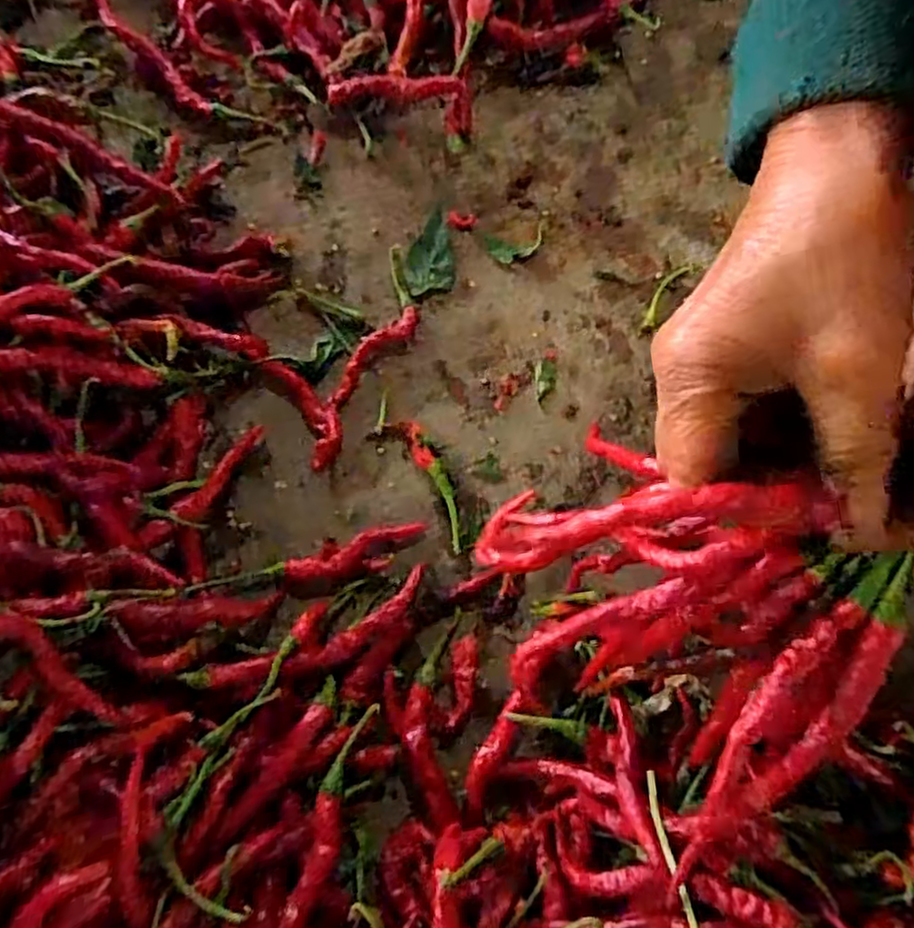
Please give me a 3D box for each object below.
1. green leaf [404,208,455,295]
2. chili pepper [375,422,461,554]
[{"bbox_3d":[-0.018,-0.130,0.440,0.029,0.004,0.050,-10,78,0],"label":"green leaf"},{"bbox_3d":[-0.015,0.008,0.411,0.023,0.006,0.082,-35,80,-5],"label":"chili pepper"}]

